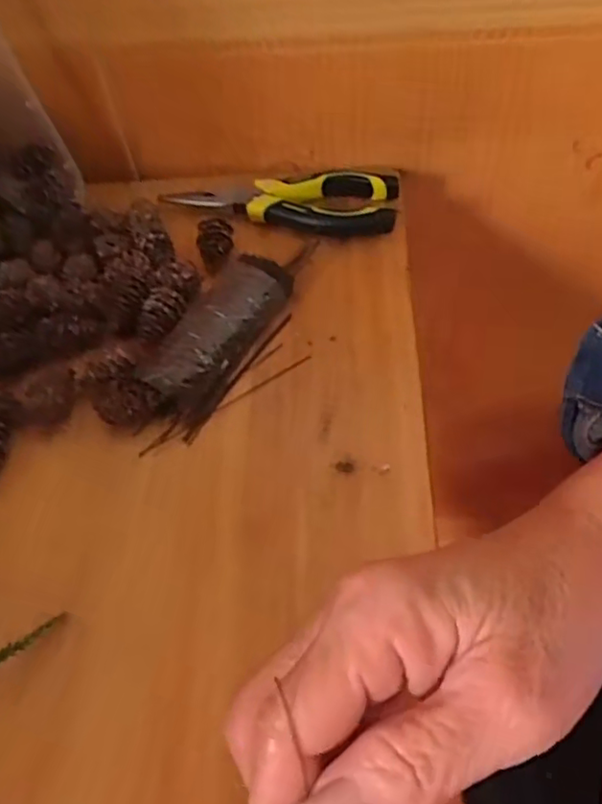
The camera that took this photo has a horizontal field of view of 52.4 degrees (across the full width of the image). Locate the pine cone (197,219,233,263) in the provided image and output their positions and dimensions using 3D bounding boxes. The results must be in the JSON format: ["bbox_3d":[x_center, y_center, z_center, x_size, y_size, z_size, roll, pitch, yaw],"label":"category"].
[{"bbox_3d":[-0.054,-0.101,0.385,0.023,0.017,0.025,-3,54,4],"label":"pine cone"}]

